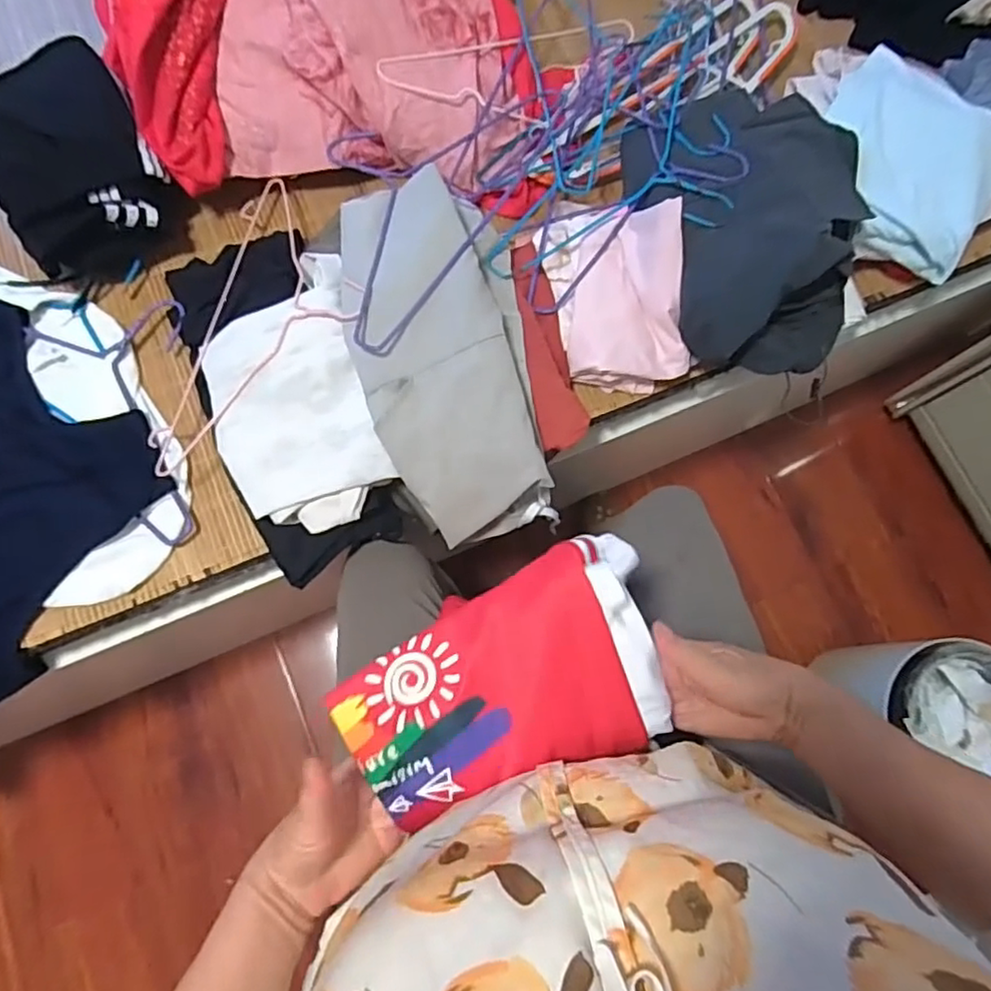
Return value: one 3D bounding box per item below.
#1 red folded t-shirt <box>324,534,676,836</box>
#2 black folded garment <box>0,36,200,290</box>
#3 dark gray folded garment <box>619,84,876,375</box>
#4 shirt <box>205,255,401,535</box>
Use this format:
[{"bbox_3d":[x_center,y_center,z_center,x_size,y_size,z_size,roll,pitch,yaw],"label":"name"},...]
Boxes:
[{"bbox_3d":[0.006,0.129,0.420,0.205,0.040,0.149,-18,78,-5],"label":"red folded t-shirt"},{"bbox_3d":[-0.467,-0.368,0.706,0.170,0.090,0.234,-33,79,-8],"label":"black folded garment"},{"bbox_3d":[0.277,-0.321,0.688,0.242,0.096,0.362,-2,77,-1],"label":"dark gray folded garment"},{"bbox_3d":[-0.210,-0.100,0.651,0.160,0.040,0.277,-17,78,-5],"label":"shirt"}]

